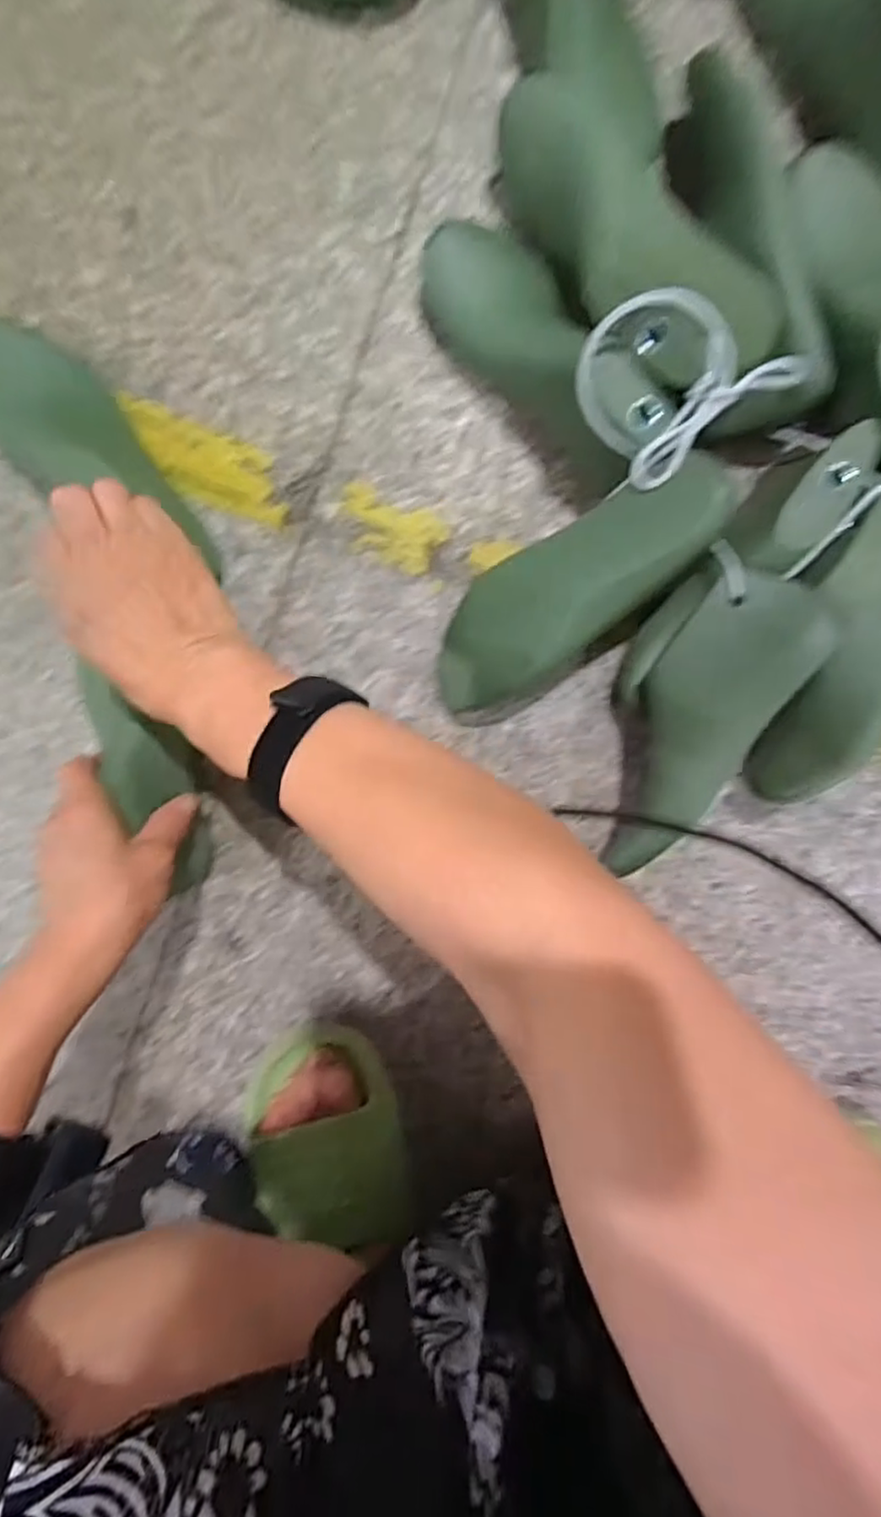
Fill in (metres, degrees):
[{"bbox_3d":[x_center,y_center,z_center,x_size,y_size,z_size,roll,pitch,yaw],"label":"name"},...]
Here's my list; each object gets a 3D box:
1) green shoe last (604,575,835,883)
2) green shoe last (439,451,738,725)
[{"bbox_3d":[0.151,-0.017,0.419,0.084,0.096,0.177,20,96,-2],"label":"green shoe last"},{"bbox_3d":[0.076,-0.098,0.406,0.203,0.064,0.078,-37,96,29],"label":"green shoe last"}]

